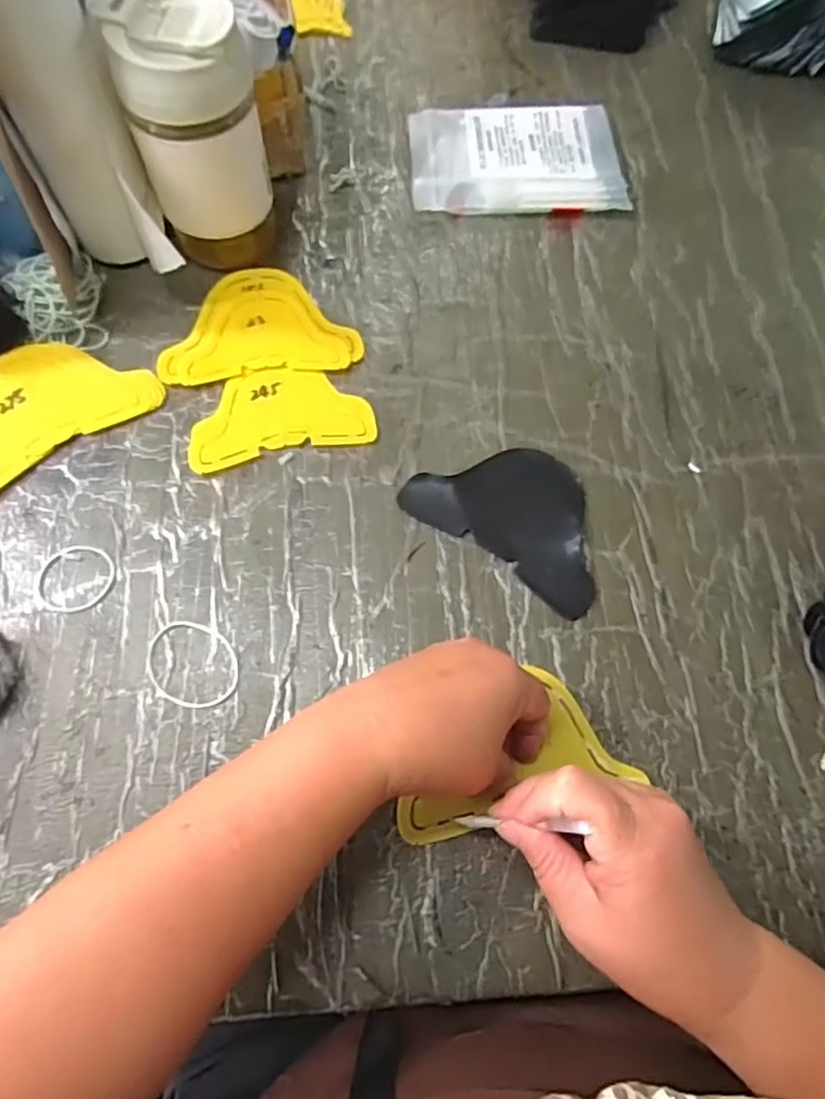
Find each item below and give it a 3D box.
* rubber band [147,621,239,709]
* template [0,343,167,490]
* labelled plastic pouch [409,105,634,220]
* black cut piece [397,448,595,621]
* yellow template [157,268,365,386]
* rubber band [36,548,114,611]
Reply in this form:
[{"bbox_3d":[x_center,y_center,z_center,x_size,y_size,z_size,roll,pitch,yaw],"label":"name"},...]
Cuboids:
[{"bbox_3d":[-0.135,0.071,0.389,0.061,0.004,0.048,21,70,6],"label":"rubber band"},{"bbox_3d":[-0.262,-0.103,0.445,0.148,0.005,0.090,-35,78,-13],"label":"template"},{"bbox_3d":[0.089,-0.330,0.539,0.176,0.027,0.100,-1,69,-2],"label":"labelled plastic pouch"},{"bbox_3d":[0.073,-0.028,0.432,0.140,0.005,0.090,34,72,11],"label":"black cut piece"},{"bbox_3d":[-0.116,-0.173,0.484,0.142,0.004,0.099,-8,70,-4],"label":"yellow template"},{"bbox_3d":[-0.215,0.019,0.406,0.046,0.004,0.045,11,70,3],"label":"rubber band"}]

